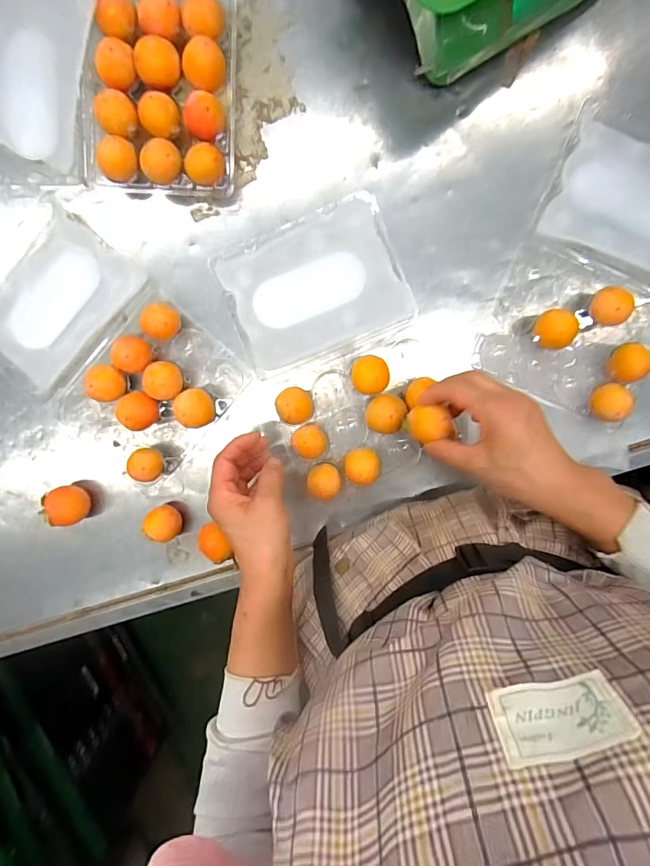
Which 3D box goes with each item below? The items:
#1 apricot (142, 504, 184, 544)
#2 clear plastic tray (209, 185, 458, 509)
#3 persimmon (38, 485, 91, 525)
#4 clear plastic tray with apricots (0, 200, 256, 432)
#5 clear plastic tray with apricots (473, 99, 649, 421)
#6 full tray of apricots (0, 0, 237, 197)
[{"bbox_3d":[-0.189,0.104,0.527,0.040,0.038,0.040,0,97,0],"label":"apricot"},{"bbox_3d":[0.012,-0.093,0.497,0.188,0.069,0.283,-20,97,4],"label":"clear plastic tray"},{"bbox_3d":[-0.300,0.083,0.525,0.044,0.045,0.046,0,97,0],"label":"persimmon"},{"bbox_3d":[-0.250,-0.096,0.495,0.291,0.052,0.186,40,95,-4],"label":"clear plastic tray with apricots"},{"bbox_3d":[0.303,-0.172,0.474,0.183,0.044,0.290,22,96,-2],"label":"clear plastic tray with apricots"},{"bbox_3d":[-0.246,-0.365,0.461,0.305,0.043,0.209,4,97,0],"label":"full tray of apricots"}]

